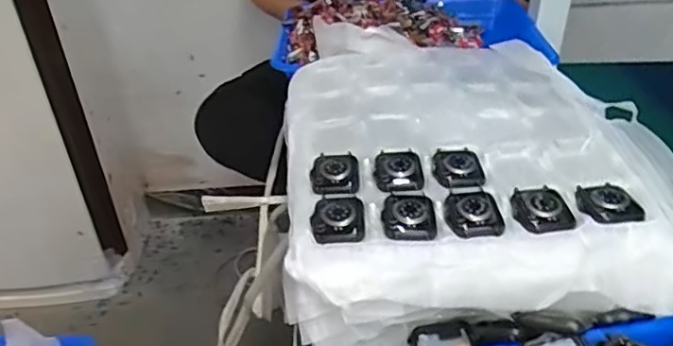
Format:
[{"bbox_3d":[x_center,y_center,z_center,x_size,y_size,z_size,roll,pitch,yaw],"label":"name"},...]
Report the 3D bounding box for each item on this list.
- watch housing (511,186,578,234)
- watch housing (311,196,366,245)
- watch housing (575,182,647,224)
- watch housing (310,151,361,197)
[{"bbox_3d":[0.149,0.026,0.408,0.039,0.007,0.046,-3,35,-3],"label":"watch housing"},{"bbox_3d":[0.002,0.033,0.410,0.037,0.007,0.046,-2,35,-1],"label":"watch housing"},{"bbox_3d":[0.197,0.021,0.407,0.038,0.011,0.044,0,35,3],"label":"watch housing"},{"bbox_3d":[-0.001,0.000,0.456,0.039,0.008,0.052,-3,35,-1],"label":"watch housing"}]

